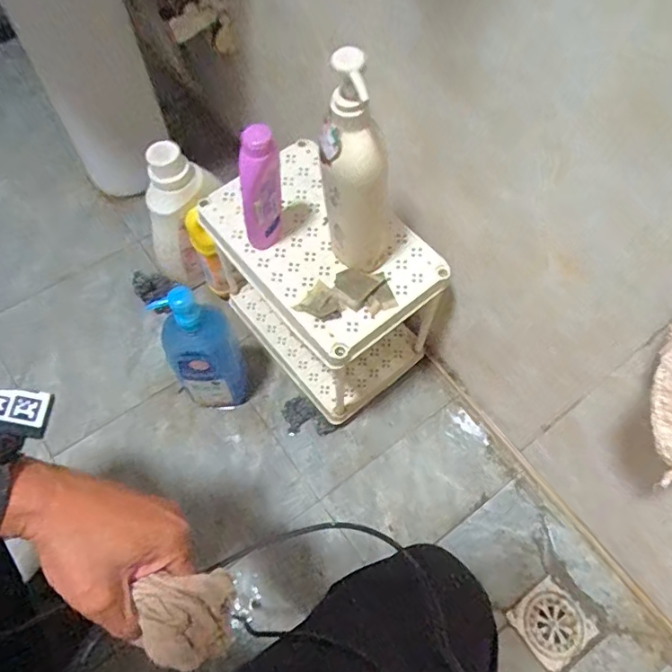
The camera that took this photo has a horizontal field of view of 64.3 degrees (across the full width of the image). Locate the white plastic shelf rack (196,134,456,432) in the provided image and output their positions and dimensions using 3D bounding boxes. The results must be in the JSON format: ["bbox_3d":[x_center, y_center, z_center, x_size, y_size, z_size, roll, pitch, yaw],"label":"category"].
[{"bbox_3d":[-0.016,-0.066,0.789,0.191,0.273,0.286,-35,68,-16],"label":"white plastic shelf rack"}]

